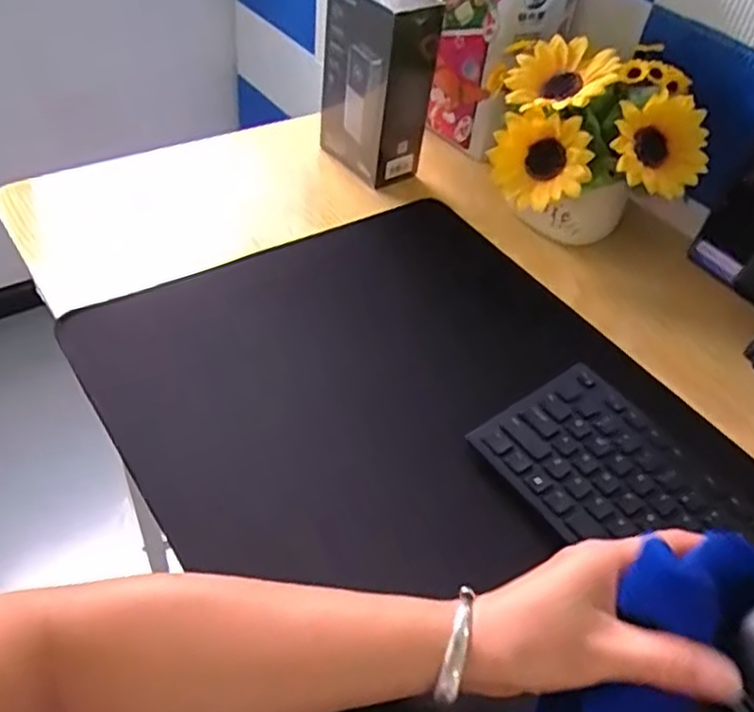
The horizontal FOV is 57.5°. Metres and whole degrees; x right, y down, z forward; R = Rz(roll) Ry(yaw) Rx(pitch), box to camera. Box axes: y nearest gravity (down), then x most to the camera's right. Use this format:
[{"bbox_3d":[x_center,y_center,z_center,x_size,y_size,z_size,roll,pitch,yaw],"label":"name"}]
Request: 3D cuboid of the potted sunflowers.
[{"bbox_3d":[0.196,-0.189,0.647,0.174,0.162,0.138,9,47,1],"label":"potted sunflowers"}]

